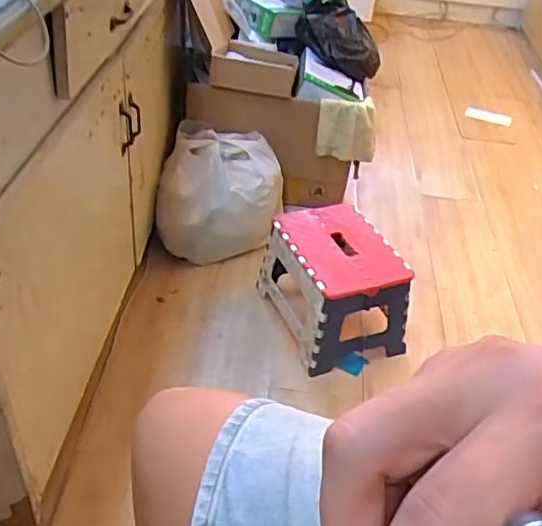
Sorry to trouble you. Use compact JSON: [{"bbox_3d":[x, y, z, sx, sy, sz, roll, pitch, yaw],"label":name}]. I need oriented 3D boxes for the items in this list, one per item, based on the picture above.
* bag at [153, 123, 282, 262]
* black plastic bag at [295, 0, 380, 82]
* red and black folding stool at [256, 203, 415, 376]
[{"bbox_3d":[-0.120,-0.171,1.554,0.281,0.247,0.311,9,38,3],"label":"bag"},{"bbox_3d":[0.176,-0.658,1.764,0.163,0.150,0.308,-9,41,-19],"label":"black plastic bag"},{"bbox_3d":[0.138,0.050,1.342,0.233,0.226,0.286,-10,41,-20],"label":"red and black folding stool"}]

